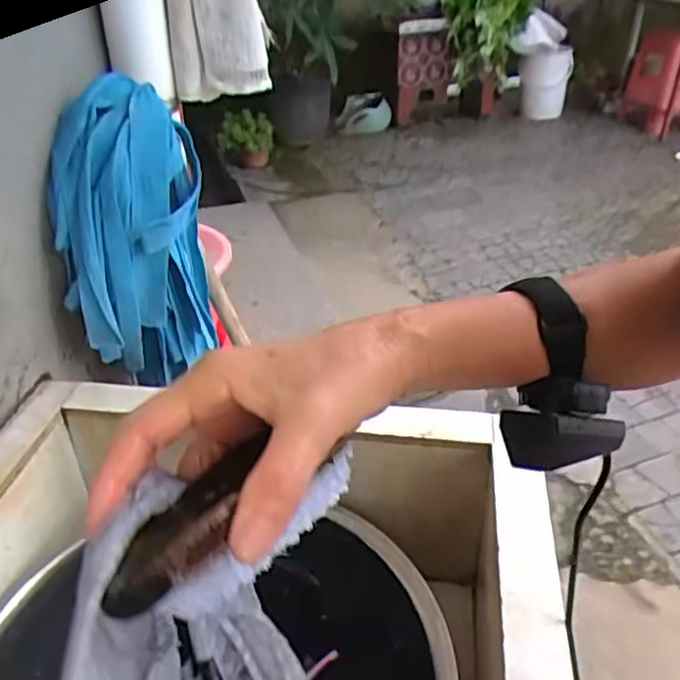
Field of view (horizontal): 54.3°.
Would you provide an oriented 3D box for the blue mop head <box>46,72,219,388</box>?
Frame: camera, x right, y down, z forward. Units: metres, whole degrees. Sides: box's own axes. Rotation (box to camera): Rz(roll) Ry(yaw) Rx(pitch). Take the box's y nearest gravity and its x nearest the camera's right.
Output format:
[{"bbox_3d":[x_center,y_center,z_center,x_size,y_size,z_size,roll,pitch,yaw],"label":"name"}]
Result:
[{"bbox_3d":[-0.230,-0.113,0.743,0.161,0.308,0.087,-23,38,-27],"label":"blue mop head"}]

